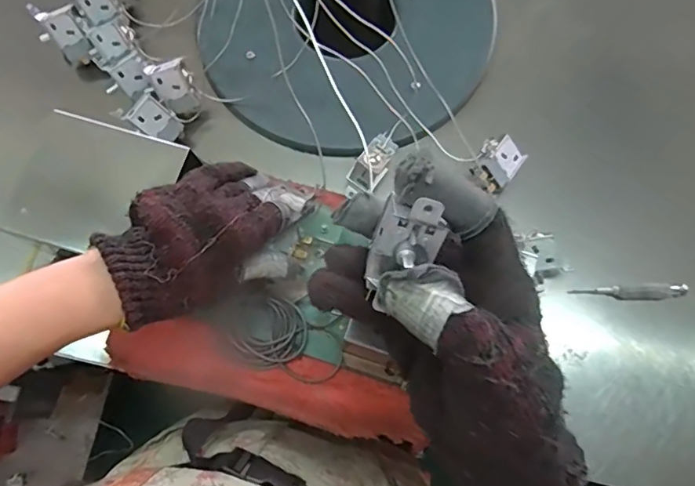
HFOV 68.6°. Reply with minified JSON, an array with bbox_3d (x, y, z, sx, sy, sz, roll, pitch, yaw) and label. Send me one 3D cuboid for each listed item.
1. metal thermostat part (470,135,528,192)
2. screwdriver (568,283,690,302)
[{"bbox_3d":[0.138,-0.074,0.466,0.038,0.016,0.052,35,78,9],"label":"metal thermostat part"},{"bbox_3d":[0.260,0.047,0.470,0.100,0.015,0.014,-2,75,0],"label":"screwdriver"}]

